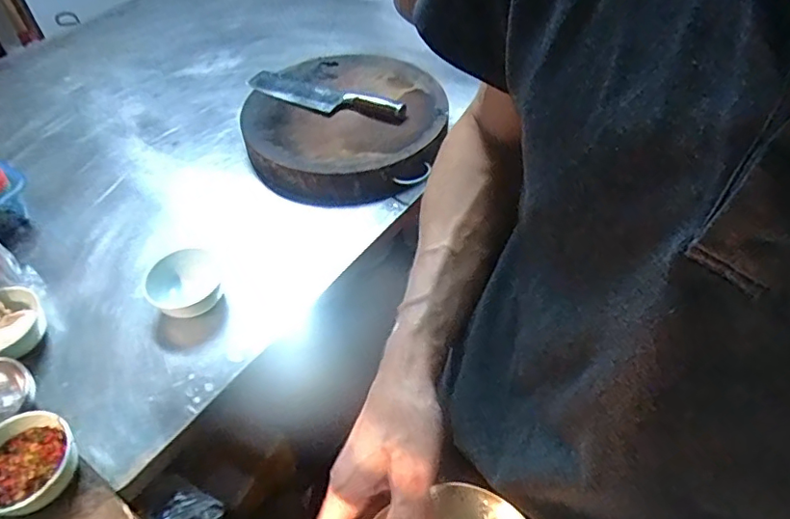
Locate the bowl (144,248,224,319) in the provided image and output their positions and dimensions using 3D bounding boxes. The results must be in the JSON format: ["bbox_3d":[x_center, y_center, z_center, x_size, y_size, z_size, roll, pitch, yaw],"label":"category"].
[{"bbox_3d":[-0.273,0.036,0.725,0.097,0.046,0.099,-1,49,1],"label":"bowl"}]

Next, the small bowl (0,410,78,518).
[{"bbox_3d":[-0.374,0.215,0.569,0.095,0.068,0.095,-1,49,1],"label":"small bowl"}]

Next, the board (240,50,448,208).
[{"bbox_3d":[-0.089,-0.254,0.964,0.337,0.048,0.391,-9,49,-5],"label":"board"}]

